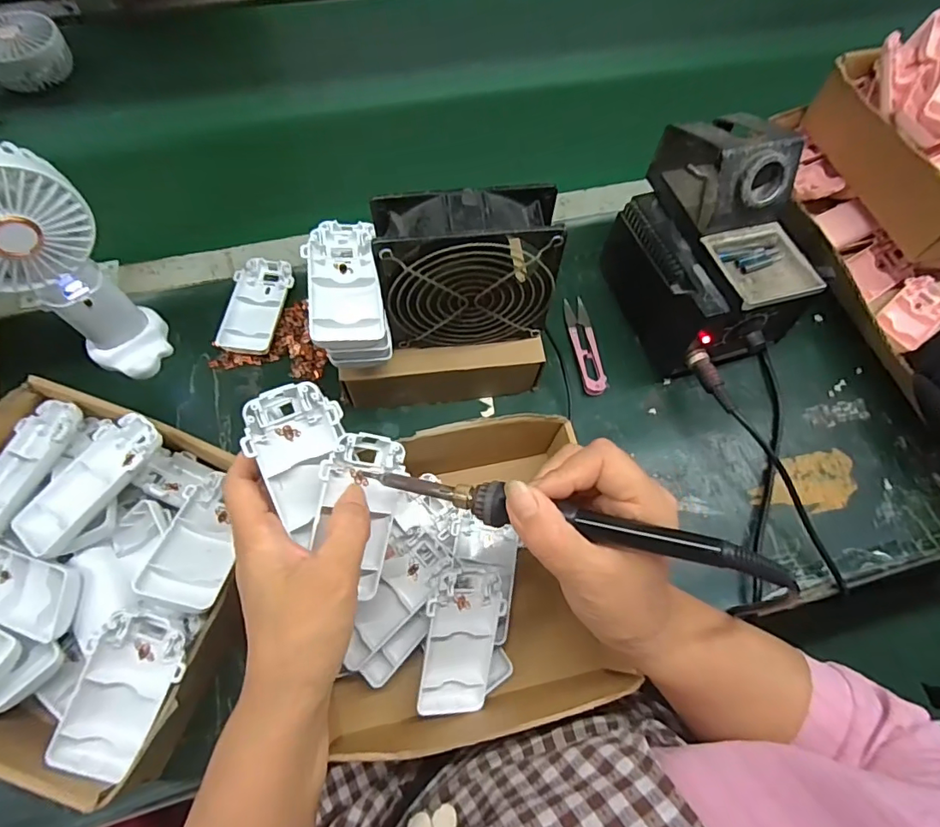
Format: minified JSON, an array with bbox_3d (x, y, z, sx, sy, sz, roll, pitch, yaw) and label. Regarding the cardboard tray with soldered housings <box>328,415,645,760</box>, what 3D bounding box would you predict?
[{"bbox_3d":[-0.004,0.111,0.359,0.183,0.072,0.201,-8,67,-7],"label":"cardboard tray with soldered housings"}]

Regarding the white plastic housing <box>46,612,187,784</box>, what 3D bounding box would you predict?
[{"bbox_3d":[-0.194,0.160,0.288,0.047,0.021,0.094,25,89,8],"label":"white plastic housing"}]

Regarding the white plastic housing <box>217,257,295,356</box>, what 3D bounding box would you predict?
[{"bbox_3d":[-0.190,-0.098,0.464,0.047,0.018,0.100,5,66,-1],"label":"white plastic housing"}]

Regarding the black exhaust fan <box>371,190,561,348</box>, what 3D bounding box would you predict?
[{"bbox_3d":[-0.002,-0.099,0.365,0.118,0.114,0.043,-5,66,-5],"label":"black exhaust fan"}]

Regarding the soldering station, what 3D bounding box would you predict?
[{"bbox_3d":[0.201,-0.142,0.434,0.116,0.159,0.172,-21,69,-12],"label":"soldering station"}]

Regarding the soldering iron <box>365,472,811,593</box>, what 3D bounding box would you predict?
[{"bbox_3d":[0.045,0.052,0.250,0.199,0.013,0.018,10,65,17],"label":"soldering iron"}]

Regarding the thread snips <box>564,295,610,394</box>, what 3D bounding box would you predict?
[{"bbox_3d":[0.107,-0.065,0.476,0.023,0.012,0.103,-6,67,-6],"label":"thread snips"}]

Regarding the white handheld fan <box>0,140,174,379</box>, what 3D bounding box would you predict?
[{"bbox_3d":[-0.286,-0.094,0.365,0.049,0.189,0.083,25,67,8],"label":"white handheld fan"}]

